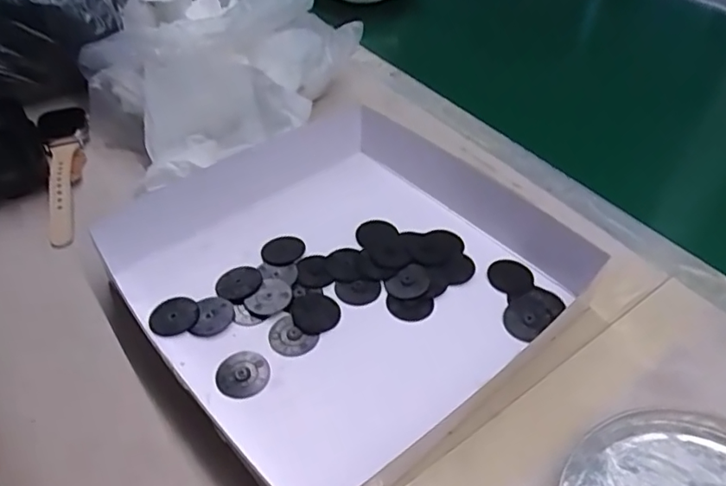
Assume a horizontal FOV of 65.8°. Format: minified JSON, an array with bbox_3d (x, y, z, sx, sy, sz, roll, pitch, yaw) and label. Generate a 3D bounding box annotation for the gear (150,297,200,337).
[{"bbox_3d":[-0.106,0.041,0.316,0.026,0.005,0.023,-21,49,-20],"label":"gear"}]

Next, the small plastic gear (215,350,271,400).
[{"bbox_3d":[-0.062,0.066,0.289,0.027,0.004,0.025,-14,47,-14],"label":"small plastic gear"}]

